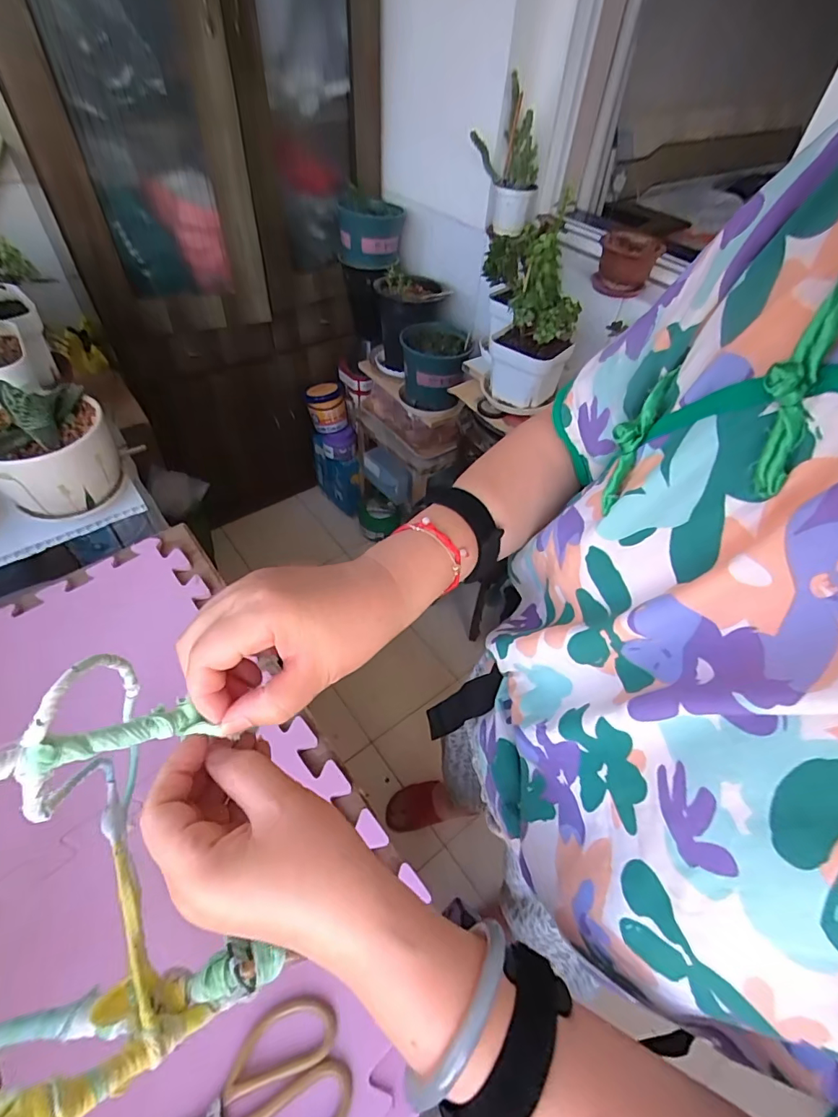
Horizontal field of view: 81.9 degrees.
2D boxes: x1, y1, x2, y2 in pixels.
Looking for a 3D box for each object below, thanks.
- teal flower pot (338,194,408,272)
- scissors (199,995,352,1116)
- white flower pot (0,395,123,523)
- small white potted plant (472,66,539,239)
[{"bbox_3d":[-0.137,-0.937,1.388,0.183,0.142,0.193,2,50,-3],"label":"teal flower pot"},{"bbox_3d":[-0.120,0.357,0.317,0.142,0.004,0.075,-11,52,-13],"label":"scissors"},{"bbox_3d":[-0.446,-0.122,0.590,0.135,0.103,0.127,2,50,-3],"label":"white flower pot"},{"bbox_3d":[0.208,-0.908,1.111,0.132,0.252,0.132,24,52,15],"label":"small white potted plant"}]

